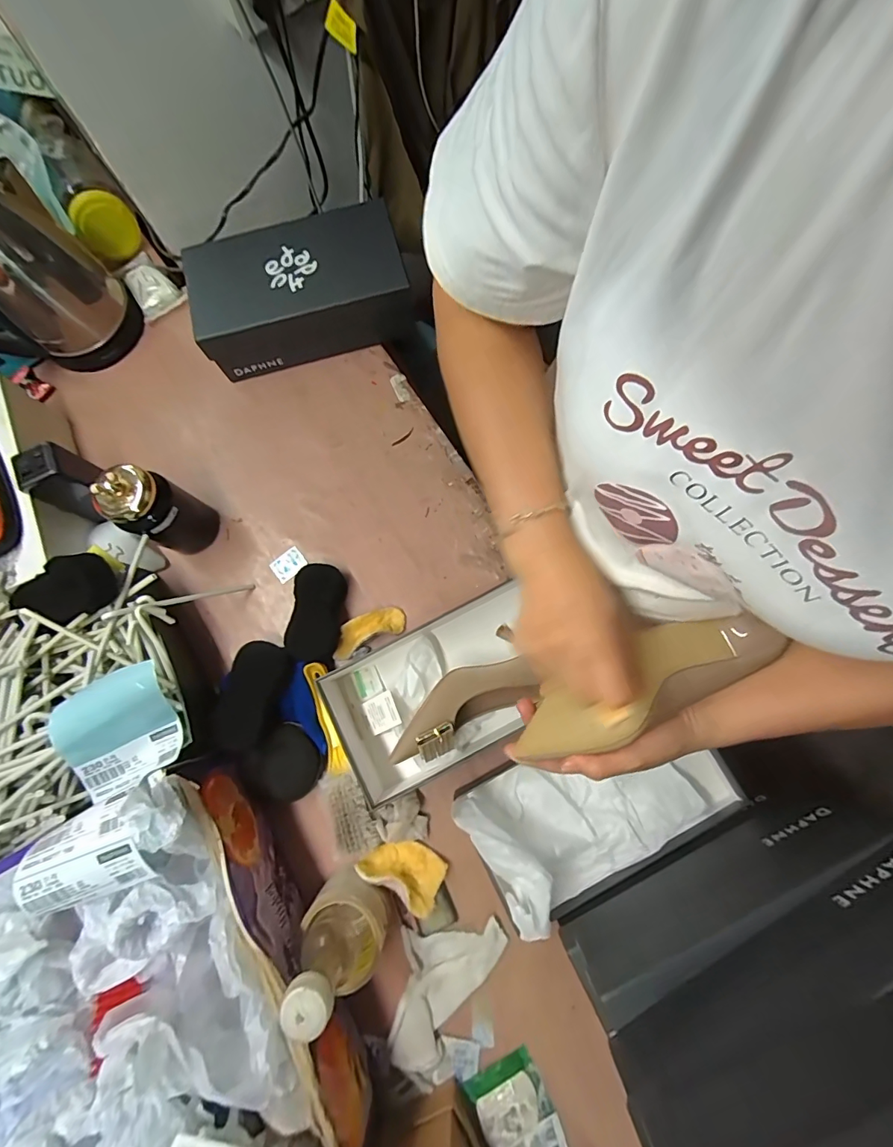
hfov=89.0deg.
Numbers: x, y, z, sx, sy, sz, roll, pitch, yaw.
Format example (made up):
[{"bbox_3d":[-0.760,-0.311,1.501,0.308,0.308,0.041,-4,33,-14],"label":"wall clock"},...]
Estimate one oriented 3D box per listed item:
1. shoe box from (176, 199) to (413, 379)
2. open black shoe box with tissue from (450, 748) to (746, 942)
[{"bbox_3d":[-0.210,-0.413,0.673,0.295,0.119,0.168,-15,77,-2],"label":"shoe box"},{"bbox_3d":[0.178,0.262,0.517,0.295,0.090,0.158,-27,78,-5],"label":"open black shoe box with tissue"}]

